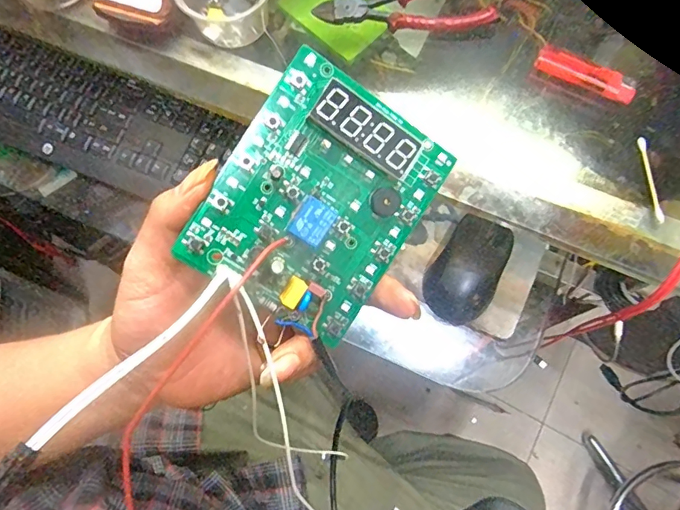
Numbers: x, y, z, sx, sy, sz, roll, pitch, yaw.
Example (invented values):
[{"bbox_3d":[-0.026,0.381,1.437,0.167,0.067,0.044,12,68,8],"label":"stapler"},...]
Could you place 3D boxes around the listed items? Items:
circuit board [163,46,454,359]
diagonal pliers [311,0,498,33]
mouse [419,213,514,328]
[{"bbox_3d":[-0.008,-0.023,0.221,0.090,0.017,0.108,34,89,-13],"label":"circuit board"},{"bbox_3d":[0.059,-0.211,0.405,0.155,0.013,0.050,-4,72,0],"label":"diagonal pliers"},{"bbox_3d":[0.122,0.013,0.448,0.061,0.039,0.095,34,75,12],"label":"mouse"}]

